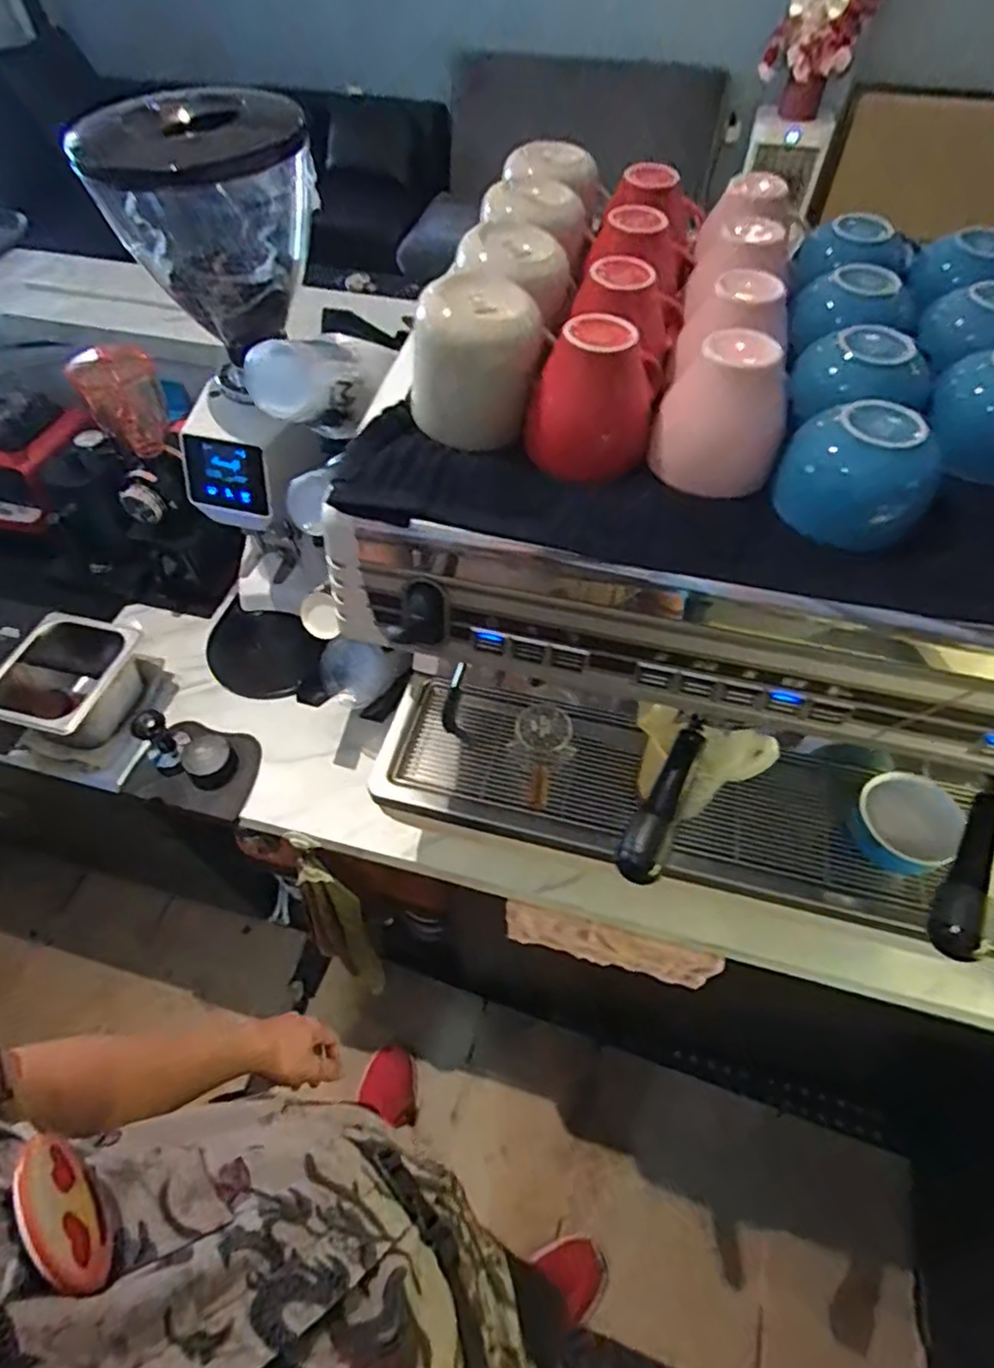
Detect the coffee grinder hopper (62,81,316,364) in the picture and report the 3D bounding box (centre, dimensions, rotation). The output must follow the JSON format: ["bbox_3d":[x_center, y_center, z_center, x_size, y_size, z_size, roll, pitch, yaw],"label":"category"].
[{"bbox_3d":[-0.299,-0.495,0.696,0.218,0.180,0.187,-20,57,-13],"label":"coffee grinder hopper"}]

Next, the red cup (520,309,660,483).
[{"bbox_3d":[0.066,-0.198,0.440,0.087,0.090,0.074,9,56,6],"label":"red cup"}]

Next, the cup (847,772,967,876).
[{"bbox_3d":[0.398,0.138,0.634,0.075,0.064,0.087,-38,63,-23],"label":"cup"}]

